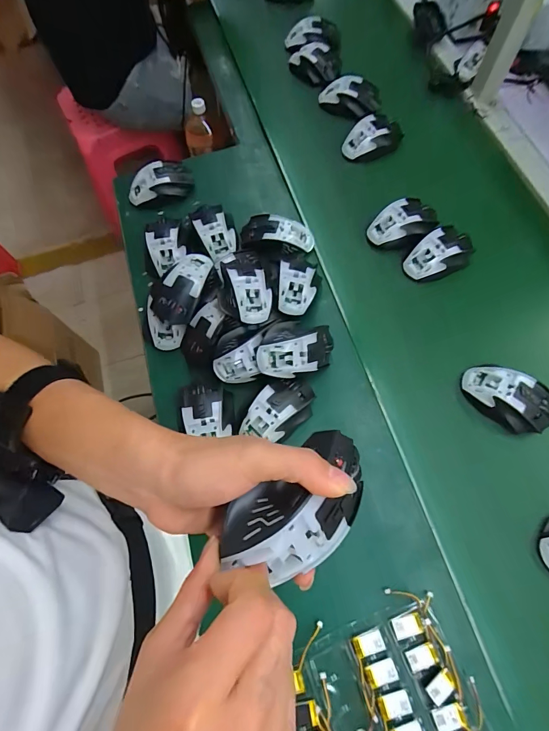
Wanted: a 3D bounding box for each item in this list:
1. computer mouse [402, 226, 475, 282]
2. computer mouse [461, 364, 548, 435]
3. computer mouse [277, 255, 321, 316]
[{"bbox_3d":[0.261,-0.173,0.591,0.104,0.045,0.063,-28,70,-7],"label":"computer mouse"},{"bbox_3d":[0.311,0.042,0.505,0.112,0.037,0.067,26,73,12],"label":"computer mouse"},{"bbox_3d":[0.037,-0.113,0.550,0.060,0.034,0.082,4,69,5],"label":"computer mouse"}]

